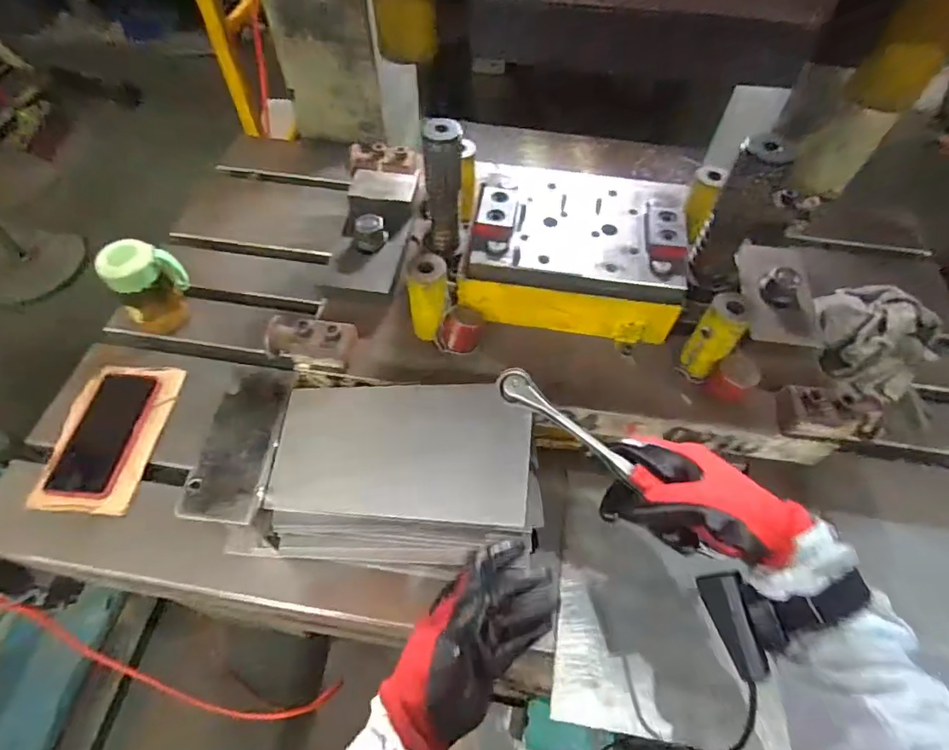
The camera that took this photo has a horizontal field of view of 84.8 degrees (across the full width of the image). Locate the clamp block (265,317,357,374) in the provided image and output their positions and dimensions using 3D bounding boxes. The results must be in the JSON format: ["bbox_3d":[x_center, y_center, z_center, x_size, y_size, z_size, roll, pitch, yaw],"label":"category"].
[{"bbox_3d":[-0.174,-0.034,0.548,0.093,0.045,0.042,6,56,2],"label":"clamp block"}]

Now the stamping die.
[{"bbox_3d":[0.111,-0.144,0.595,0.235,0.092,0.182,5,56,2],"label":"stamping die"}]

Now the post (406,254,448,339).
[{"bbox_3d":[-0.047,-0.081,0.544,0.038,0.094,0.033,-17,58,-13],"label":"post"}]

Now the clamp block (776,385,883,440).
[{"bbox_3d":[0.357,0.037,0.516,0.090,0.041,0.046,4,56,1],"label":"clamp block"}]

